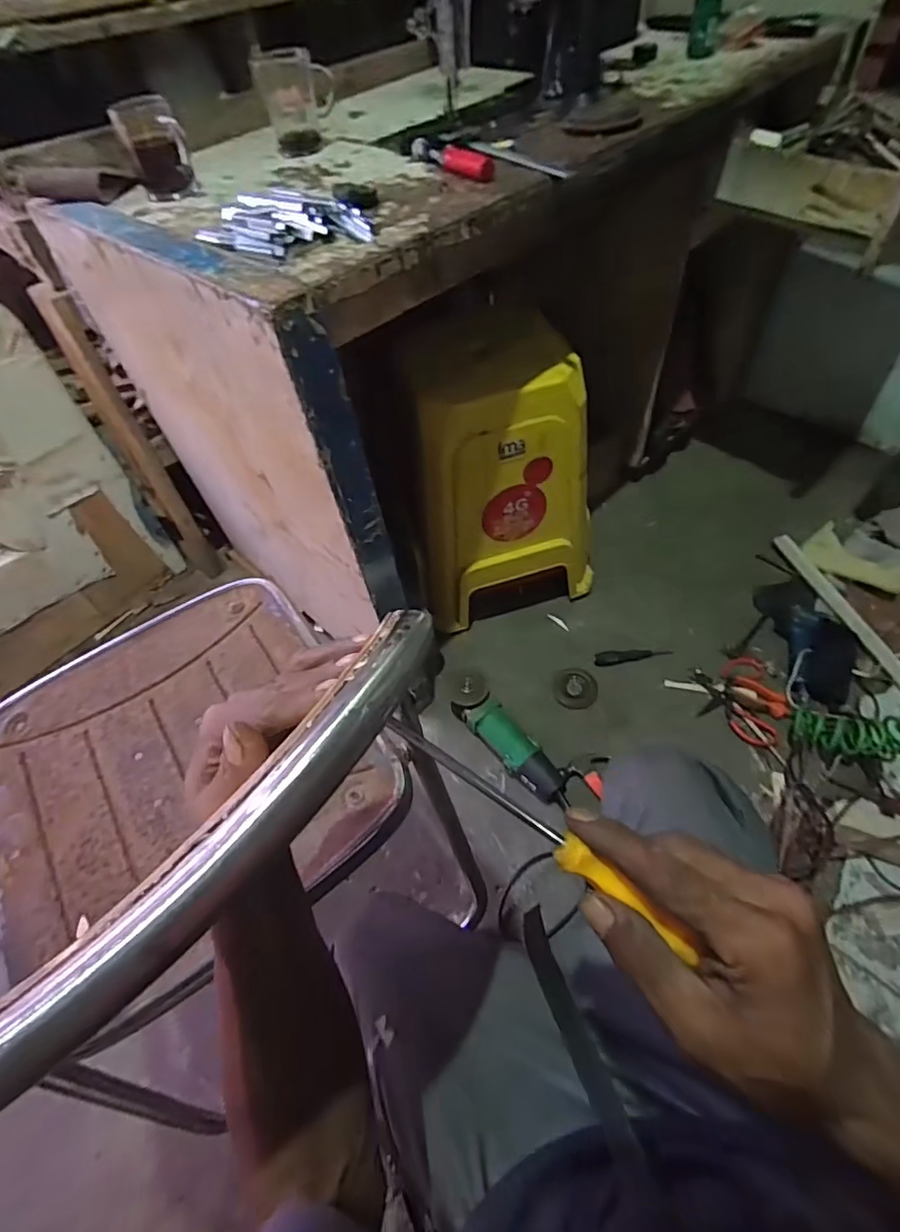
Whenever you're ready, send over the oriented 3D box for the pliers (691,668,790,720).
[{"bbox_3d":[0.528,0.134,0.991,0.158,0.030,0.050,23,58,19],"label":"pliers"}]

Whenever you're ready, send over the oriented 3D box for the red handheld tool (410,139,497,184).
[{"bbox_3d":[0.004,-0.538,0.643,0.028,0.022,0.155,-27,57,-15],"label":"red handheld tool"}]

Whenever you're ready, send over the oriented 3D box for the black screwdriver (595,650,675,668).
[{"bbox_3d":[0.350,0.074,1.053,0.139,0.020,0.033,-7,54,-1],"label":"black screwdriver"}]

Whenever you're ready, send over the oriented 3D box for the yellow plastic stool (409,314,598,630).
[{"bbox_3d":[0.098,-0.238,1.005,0.332,0.493,0.238,-14,54,-6],"label":"yellow plastic stool"}]

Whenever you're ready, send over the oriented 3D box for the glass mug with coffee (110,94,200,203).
[{"bbox_3d":[-0.354,-0.562,0.664,0.069,0.089,0.059,-24,56,-13],"label":"glass mug with coffee"}]

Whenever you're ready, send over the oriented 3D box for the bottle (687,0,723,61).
[{"bbox_3d":[0.392,-0.925,0.824,0.044,0.111,0.043,13,56,13],"label":"bottle"}]

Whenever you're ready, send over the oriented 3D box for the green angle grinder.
[{"bbox_3d":[0.089,0.202,0.956,0.078,0.079,0.308,-31,58,-18],"label":"green angle grinder"}]

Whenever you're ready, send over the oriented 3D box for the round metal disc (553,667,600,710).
[{"bbox_3d":[0.236,0.134,1.023,0.078,0.007,0.078,-2,54,2],"label":"round metal disc"}]

